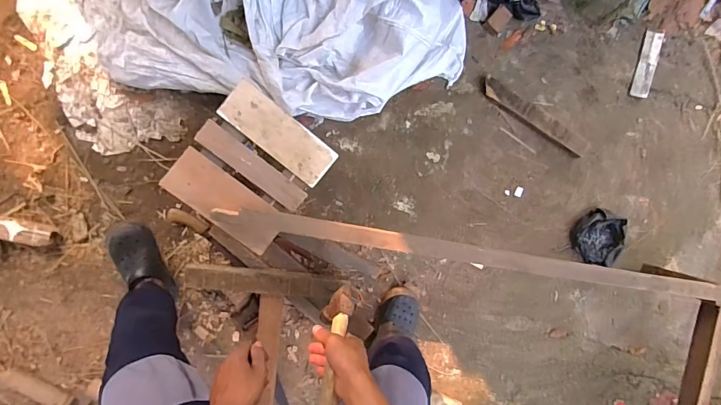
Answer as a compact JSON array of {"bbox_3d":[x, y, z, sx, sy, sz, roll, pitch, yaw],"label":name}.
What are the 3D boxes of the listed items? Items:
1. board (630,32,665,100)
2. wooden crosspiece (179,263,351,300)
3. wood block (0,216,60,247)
[{"bbox_3d":[0.892,-0.430,1.227,0.061,0.015,0.197,11,94,-6],"label":"board"},{"bbox_3d":[-0.263,0.223,1.108,0.432,0.046,0.070,7,93,-5],"label":"wooden crosspiece"},{"bbox_3d":[-1.016,0.077,1.134,0.261,0.048,0.070,13,94,-6],"label":"wood block"}]

